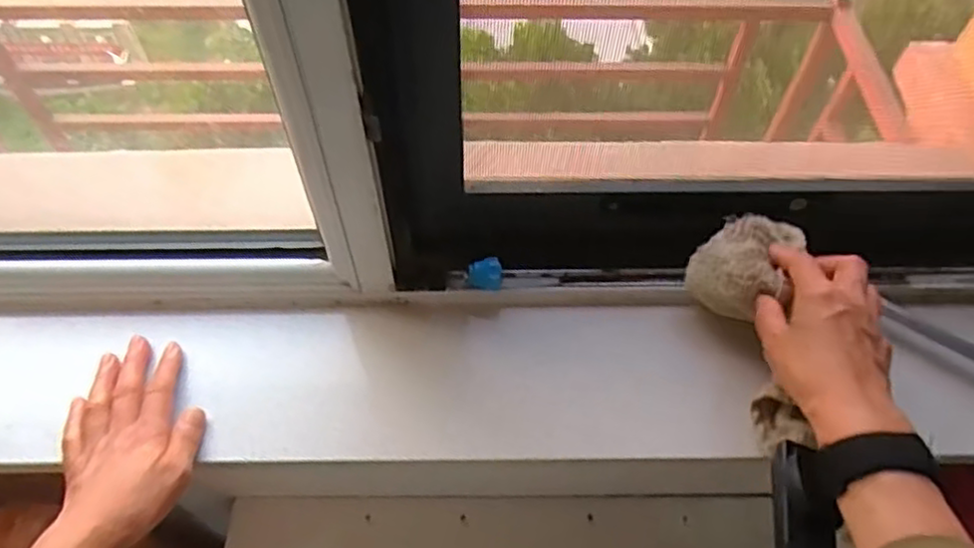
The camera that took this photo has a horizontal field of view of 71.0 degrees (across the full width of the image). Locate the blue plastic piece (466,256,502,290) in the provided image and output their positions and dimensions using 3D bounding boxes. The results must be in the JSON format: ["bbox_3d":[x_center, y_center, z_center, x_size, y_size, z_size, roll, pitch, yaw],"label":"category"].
[{"bbox_3d":[-0.001,-0.002,0.554,0.027,0.015,0.024,7,58,4],"label":"blue plastic piece"}]

